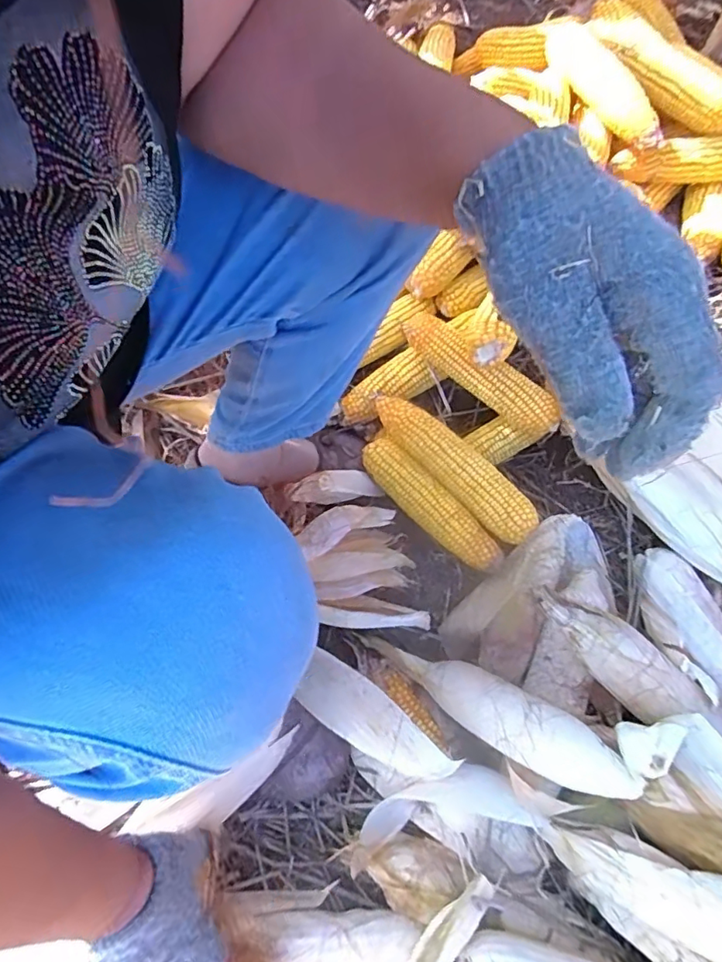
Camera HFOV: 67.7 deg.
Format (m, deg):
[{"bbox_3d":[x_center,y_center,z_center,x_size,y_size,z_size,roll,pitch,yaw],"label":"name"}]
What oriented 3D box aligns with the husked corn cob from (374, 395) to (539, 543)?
[{"bbox_3d":[0.110,-0.020,0.654,0.244,0.050,0.054,41,68,17],"label":"husked corn cob"}]

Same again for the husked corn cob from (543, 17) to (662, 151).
[{"bbox_3d":[0.317,-0.551,0.734,0.050,0.058,0.258,-19,65,-12],"label":"husked corn cob"}]

